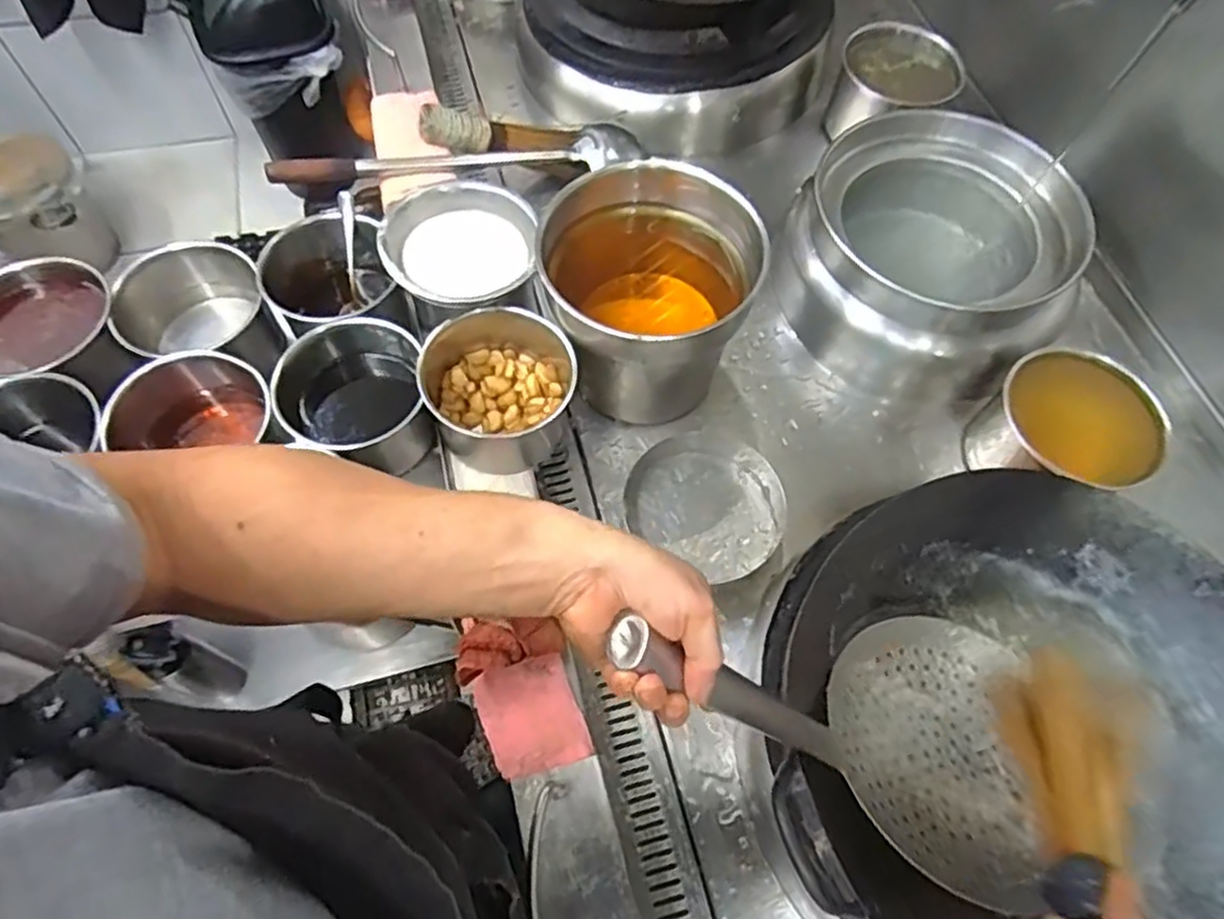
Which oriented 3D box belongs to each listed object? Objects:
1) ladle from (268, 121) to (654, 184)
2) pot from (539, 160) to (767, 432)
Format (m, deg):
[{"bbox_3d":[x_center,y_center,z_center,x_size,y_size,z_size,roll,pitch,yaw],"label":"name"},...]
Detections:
[{"bbox_3d":[-0.196,-0.401,0.946,0.483,0.053,0.069,-13,64,-10],"label":"ladle"},{"bbox_3d":[0.037,-0.175,0.825,0.223,0.238,0.215,1,63,-3],"label":"pot"}]

